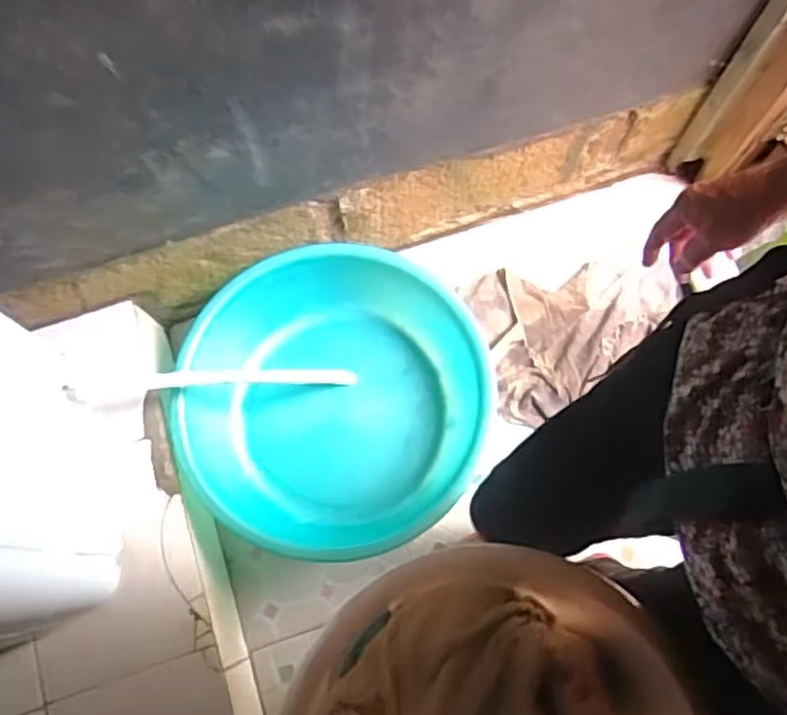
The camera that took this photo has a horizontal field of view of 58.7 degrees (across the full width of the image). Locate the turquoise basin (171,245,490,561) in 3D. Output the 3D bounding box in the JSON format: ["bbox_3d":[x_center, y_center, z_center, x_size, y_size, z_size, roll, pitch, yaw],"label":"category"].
[{"bbox_3d":[-0.092,0.079,1.215,0.485,0.193,0.508,0,72,1],"label":"turquoise basin"}]

